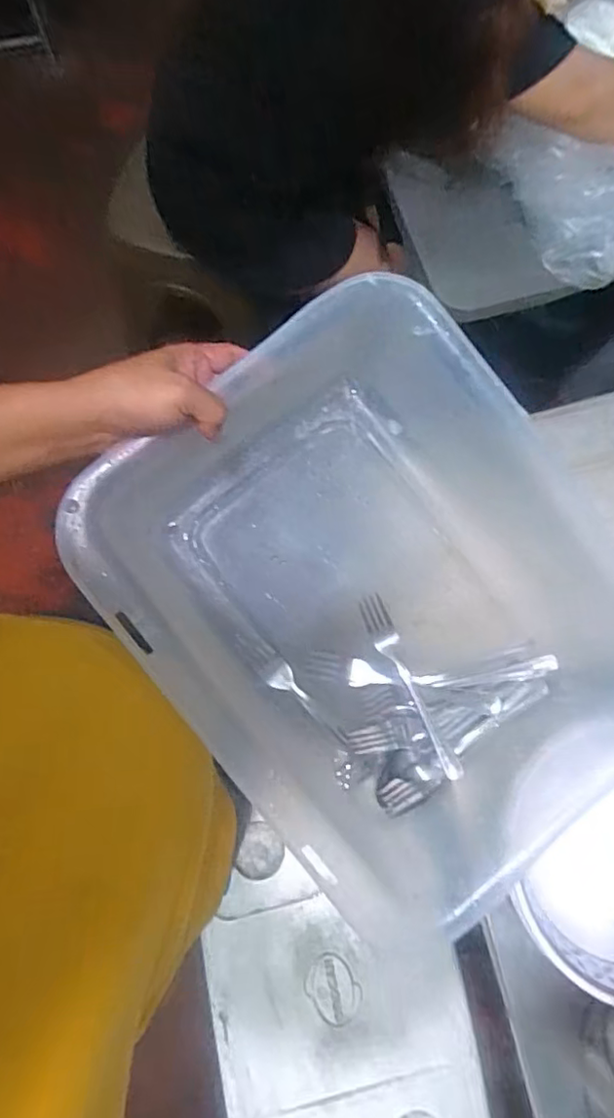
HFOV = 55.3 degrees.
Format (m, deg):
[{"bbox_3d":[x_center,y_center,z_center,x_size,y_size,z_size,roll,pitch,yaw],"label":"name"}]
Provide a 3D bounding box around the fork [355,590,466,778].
[{"bbox_3d":[0.094,0.116,0.533,0.023,0.014,0.177,-26,87,-9],"label":"fork"}]

